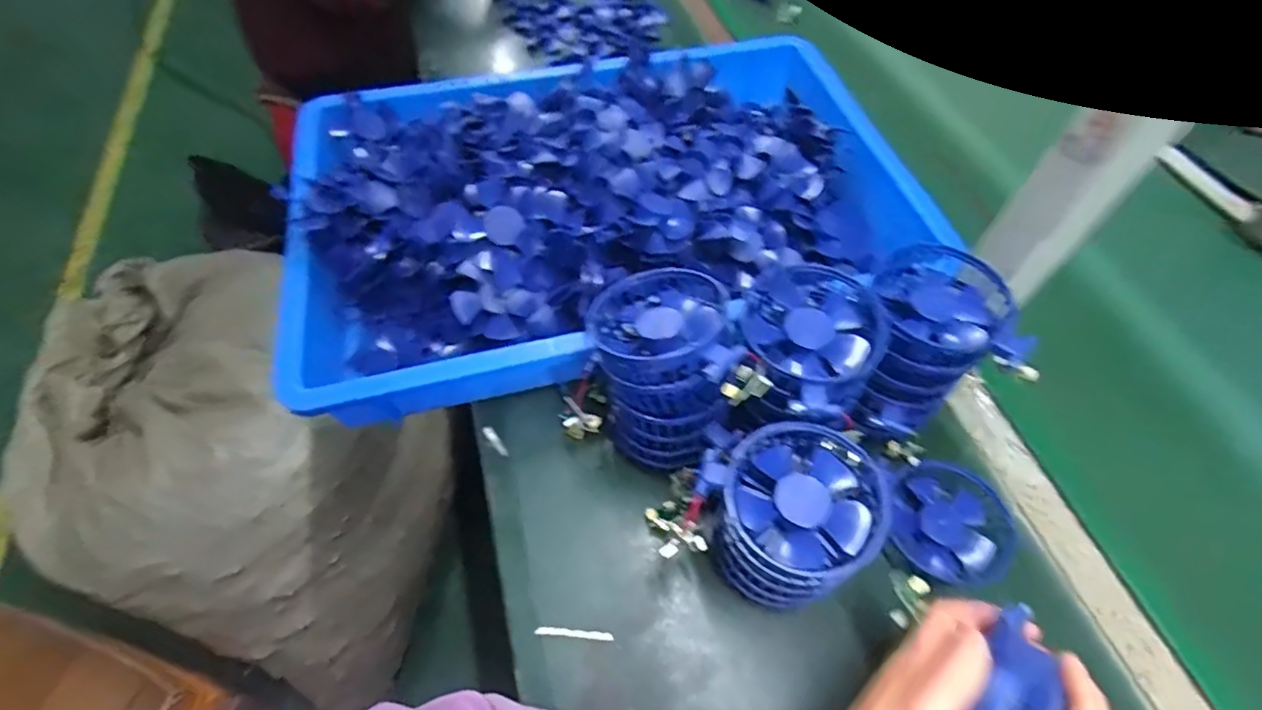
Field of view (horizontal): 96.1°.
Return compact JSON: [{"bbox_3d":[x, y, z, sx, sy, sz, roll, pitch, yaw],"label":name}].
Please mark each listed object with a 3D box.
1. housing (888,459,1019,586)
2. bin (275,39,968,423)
[{"bbox_3d":[0.239,0.124,0.429,0.078,0.039,0.091,22,58,12],"label":"housing"},{"bbox_3d":[-0.032,-0.155,0.526,0.533,0.092,0.342,-10,58,-9],"label":"bin"}]

